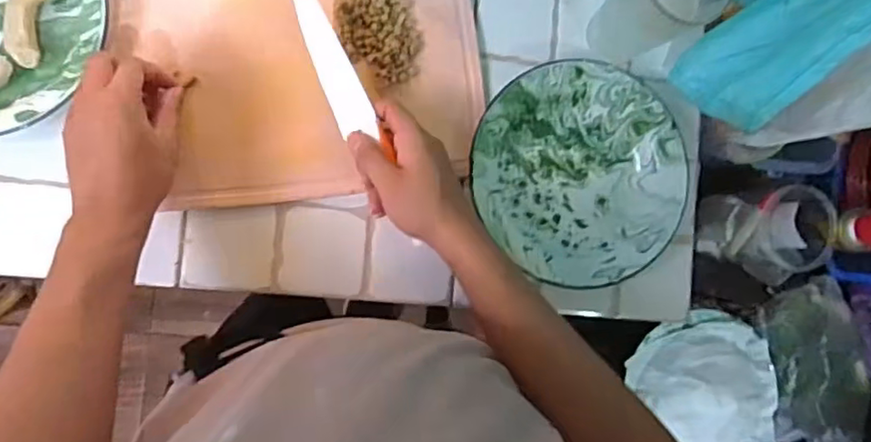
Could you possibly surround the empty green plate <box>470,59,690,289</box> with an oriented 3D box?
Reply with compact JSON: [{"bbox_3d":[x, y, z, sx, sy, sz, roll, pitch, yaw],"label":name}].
[{"bbox_3d":[0.139,-0.047,0.603,0.205,0.034,0.209,0,89,-10],"label":"empty green plate"}]

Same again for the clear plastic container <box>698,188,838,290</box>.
[{"bbox_3d":[0.416,0.022,0.770,0.106,0.137,0.119,2,88,-9],"label":"clear plastic container"}]

